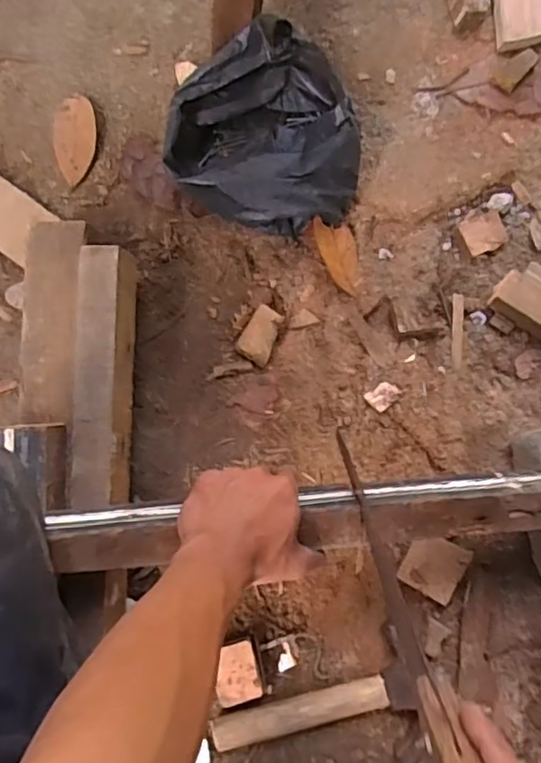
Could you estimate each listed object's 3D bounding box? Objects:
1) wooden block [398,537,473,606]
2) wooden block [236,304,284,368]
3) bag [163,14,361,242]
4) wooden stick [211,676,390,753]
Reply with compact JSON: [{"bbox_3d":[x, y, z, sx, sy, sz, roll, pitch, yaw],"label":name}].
[{"bbox_3d":[0.167,0.186,0.624,0.057,0.013,0.058,30,81,0],"label":"wooden block"},{"bbox_3d":[-0.010,-0.050,0.656,0.035,0.012,0.061,25,81,-1],"label":"wooden block"},{"bbox_3d":[0.001,-0.247,0.644,0.201,0.094,0.188,-34,86,-8],"label":"bag"},{"bbox_3d":[0.029,0.319,0.595,0.168,0.028,0.026,-12,83,-6],"label":"wooden stick"}]

